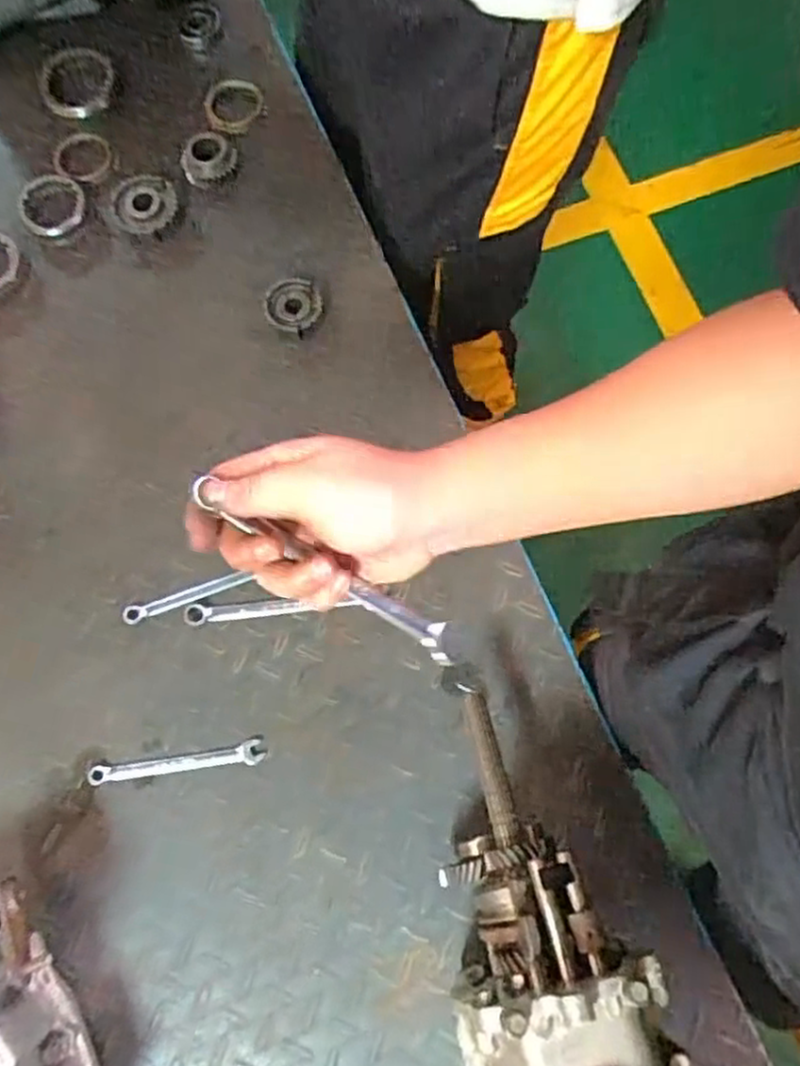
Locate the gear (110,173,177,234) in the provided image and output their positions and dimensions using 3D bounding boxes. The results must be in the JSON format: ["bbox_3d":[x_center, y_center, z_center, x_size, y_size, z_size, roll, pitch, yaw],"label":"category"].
[{"bbox_3d":[-0.265,-0.340,0.768,0.068,0.025,0.058,0,74,-1],"label":"gear"}]

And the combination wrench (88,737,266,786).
[{"bbox_3d":[-0.189,0.196,0.628,0.146,0.005,0.020,-9,75,-3],"label":"combination wrench"}]

